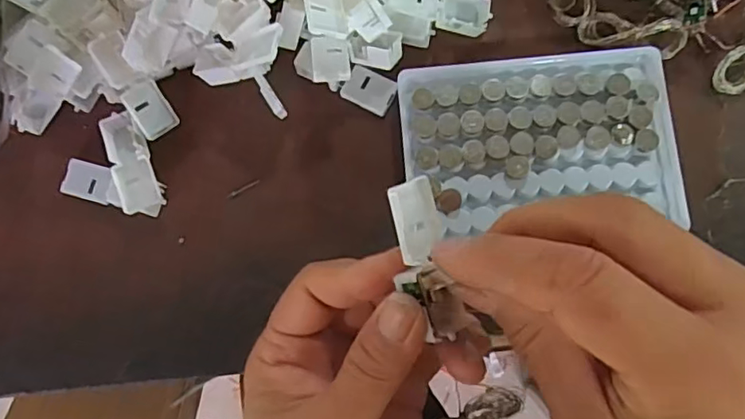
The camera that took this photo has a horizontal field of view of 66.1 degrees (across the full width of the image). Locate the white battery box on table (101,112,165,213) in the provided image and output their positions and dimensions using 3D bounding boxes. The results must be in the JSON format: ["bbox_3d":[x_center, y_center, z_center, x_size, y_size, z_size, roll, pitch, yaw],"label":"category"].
[{"bbox_3d":[-0.126,-0.025,0.300,0.020,0.014,0.055,-21,80,0],"label":"white battery box on table"}]

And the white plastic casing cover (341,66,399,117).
[{"bbox_3d":[-0.002,-0.064,0.305,0.027,0.004,0.020,26,84,7],"label":"white plastic casing cover"}]

